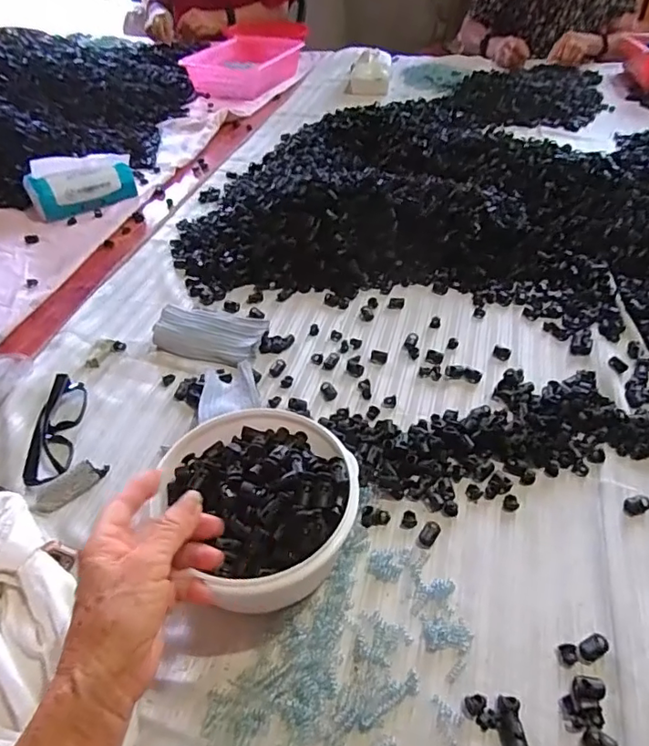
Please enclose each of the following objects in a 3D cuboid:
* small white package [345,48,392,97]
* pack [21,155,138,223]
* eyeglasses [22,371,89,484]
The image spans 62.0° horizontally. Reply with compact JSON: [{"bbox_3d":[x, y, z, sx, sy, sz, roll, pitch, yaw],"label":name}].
[{"bbox_3d":[0.115,-0.759,1.365,0.113,0.067,0.098,7,45,7],"label":"small white package"},{"bbox_3d":[-0.418,-0.327,0.924,0.174,0.115,0.044,-18,4,-15],"label":"pack"},{"bbox_3d":[-0.279,0.056,0.566,0.032,0.025,0.137,-7,45,-3],"label":"eyeglasses"}]

